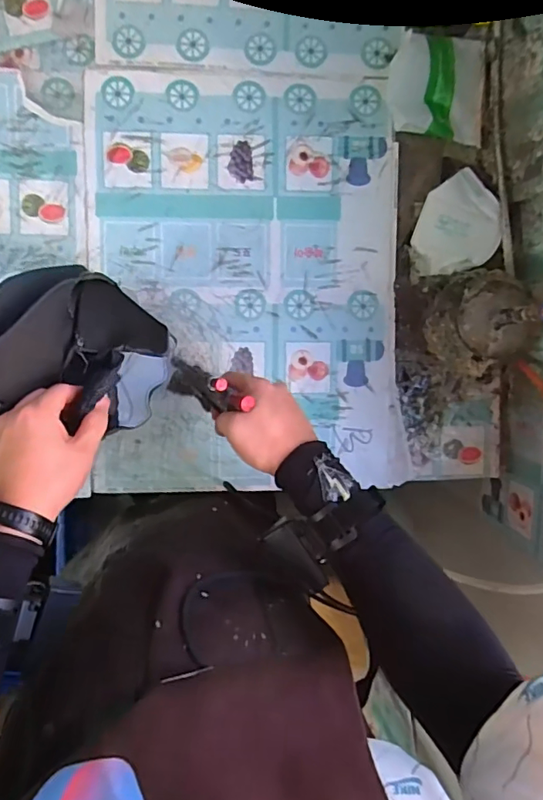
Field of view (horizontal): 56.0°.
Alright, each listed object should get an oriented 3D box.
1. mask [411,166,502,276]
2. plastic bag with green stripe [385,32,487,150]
[{"bbox_3d":[0.238,-0.228,0.659,0.102,0.026,0.124,-2,93,-3],"label":"mask"},{"bbox_3d":[0.208,-0.392,0.642,0.124,0.037,0.123,1,93,-3],"label":"plastic bag with green stripe"}]

